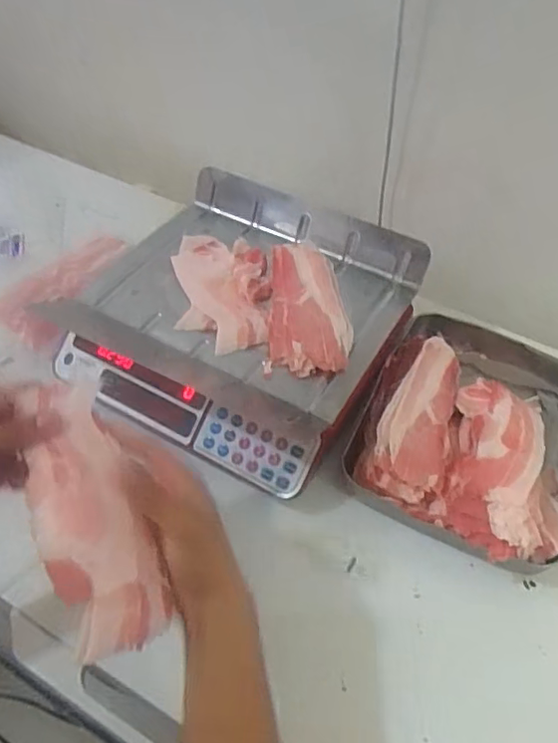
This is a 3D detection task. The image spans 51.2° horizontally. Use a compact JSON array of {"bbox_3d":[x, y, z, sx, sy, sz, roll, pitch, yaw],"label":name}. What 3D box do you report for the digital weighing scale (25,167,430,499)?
[{"bbox_3d":[-0.046,-0.080,0.731,0.363,0.126,0.341,26,50,18],"label":"digital weighing scale"}]

